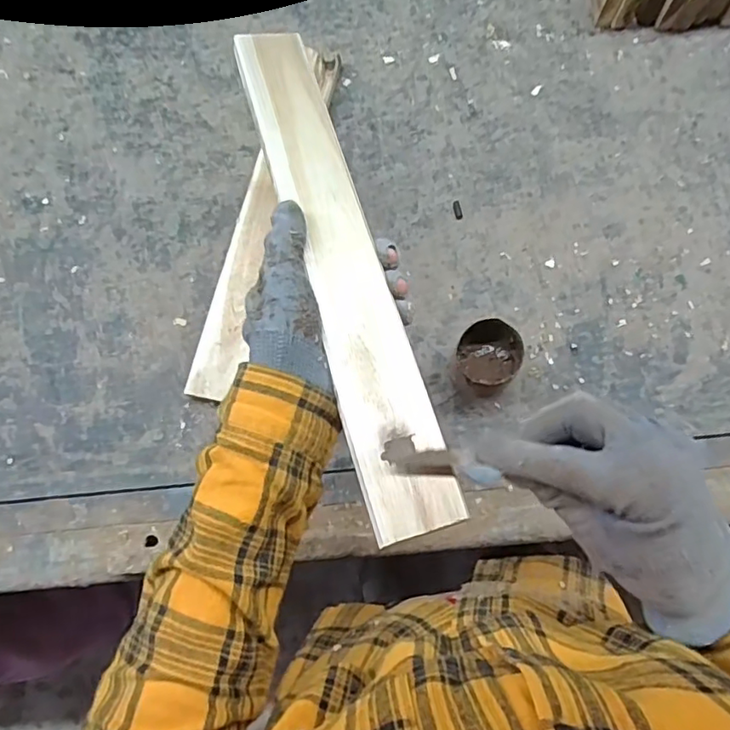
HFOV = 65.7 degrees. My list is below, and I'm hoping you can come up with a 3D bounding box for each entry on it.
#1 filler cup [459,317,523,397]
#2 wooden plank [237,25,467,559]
[{"bbox_3d":[0.104,-0.004,0.479,0.053,0.053,0.058,0,77,1],"label":"filler cup"},{"bbox_3d":[-0.018,-0.073,0.346,0.049,0.011,0.349,-16,71,-3],"label":"wooden plank"}]

